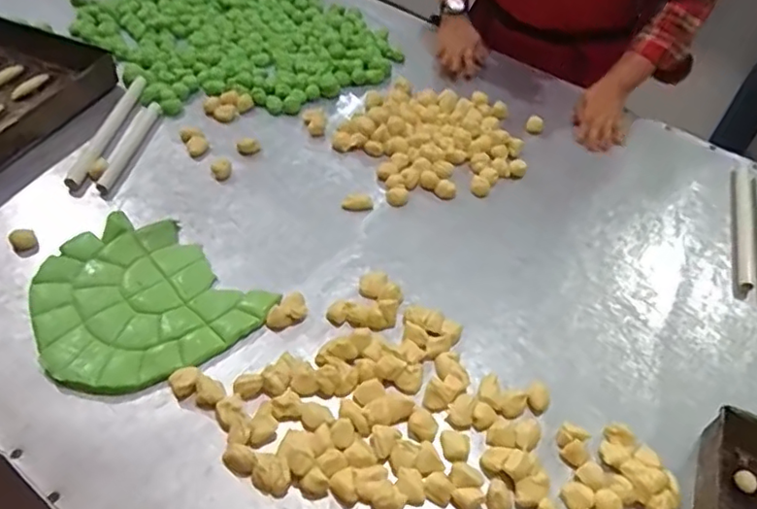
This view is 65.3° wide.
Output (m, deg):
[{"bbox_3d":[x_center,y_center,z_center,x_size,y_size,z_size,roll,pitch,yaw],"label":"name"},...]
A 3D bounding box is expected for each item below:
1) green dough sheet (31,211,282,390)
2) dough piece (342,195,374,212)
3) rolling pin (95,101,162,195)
[{"bbox_3d":[-0.313,0.061,0.756,0.280,0.013,0.231,33,55,22],"label":"green dough sheet"},{"bbox_3d":[-0.032,-0.079,0.907,0.046,0.010,0.026,-1,49,-5],"label":"dough piece"},{"bbox_3d":[-0.395,-0.176,0.951,0.026,0.018,0.203,9,49,3],"label":"rolling pin"}]

